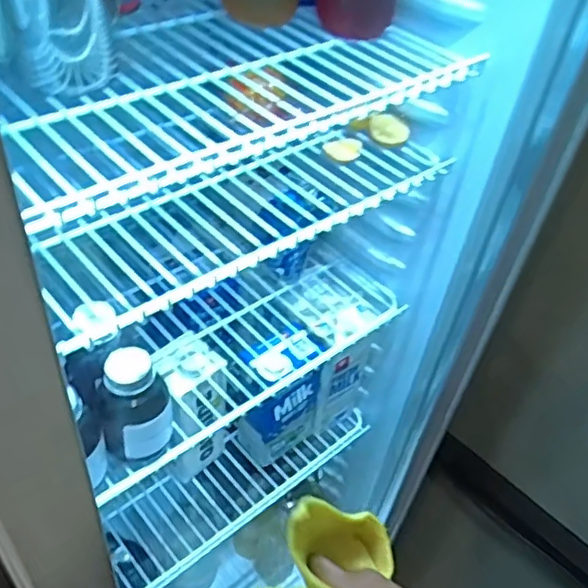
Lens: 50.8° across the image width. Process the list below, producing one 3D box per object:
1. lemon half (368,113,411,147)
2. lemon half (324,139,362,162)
[{"bbox_3d":[0.095,-0.165,0.621,0.040,0.017,0.035,18,44,12],"label":"lemon half"},{"bbox_3d":[0.047,-0.139,0.596,0.036,0.012,0.026,2,43,-5],"label":"lemon half"}]

